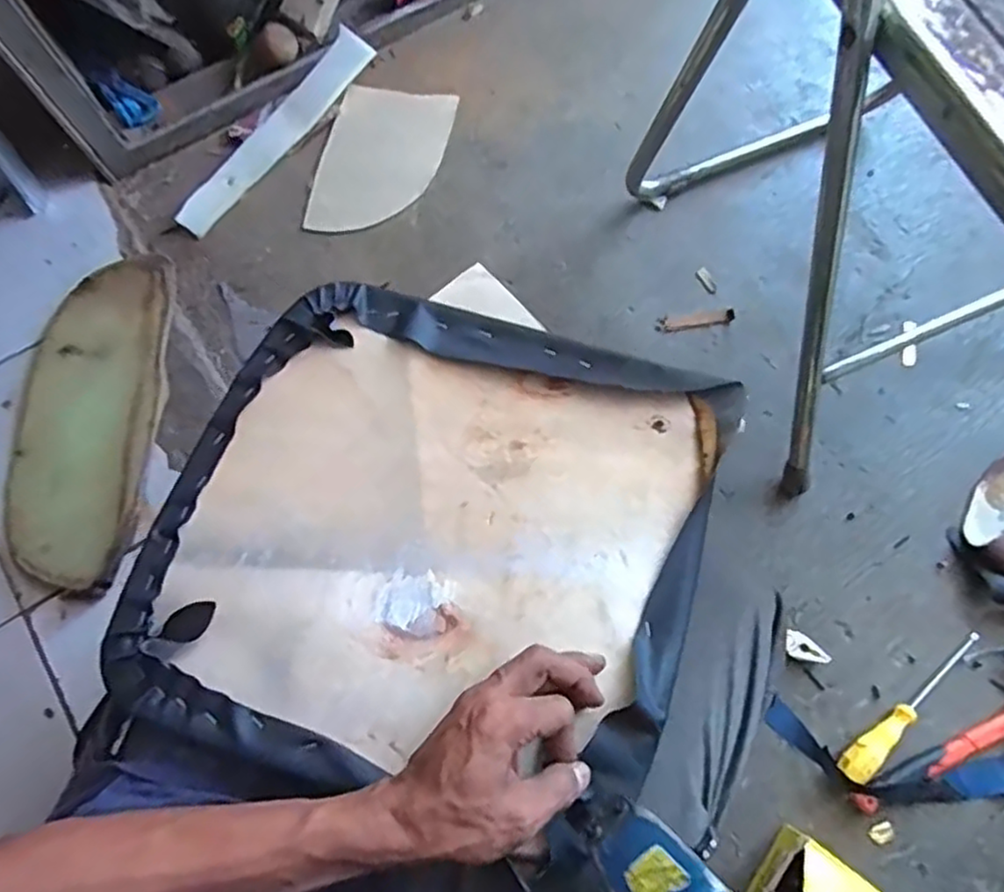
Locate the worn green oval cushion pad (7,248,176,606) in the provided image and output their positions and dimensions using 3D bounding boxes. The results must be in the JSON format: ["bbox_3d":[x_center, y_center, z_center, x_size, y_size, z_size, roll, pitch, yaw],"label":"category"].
[{"bbox_3d":[-0.478,-0.035,0.795,0.155,0.040,0.405,2,73,2],"label":"worn green oval cushion pad"}]

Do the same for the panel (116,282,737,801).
[{"bbox_3d":[-0.052,0.061,0.496,0.373,0.050,0.361,18,74,6],"label":"panel"}]

